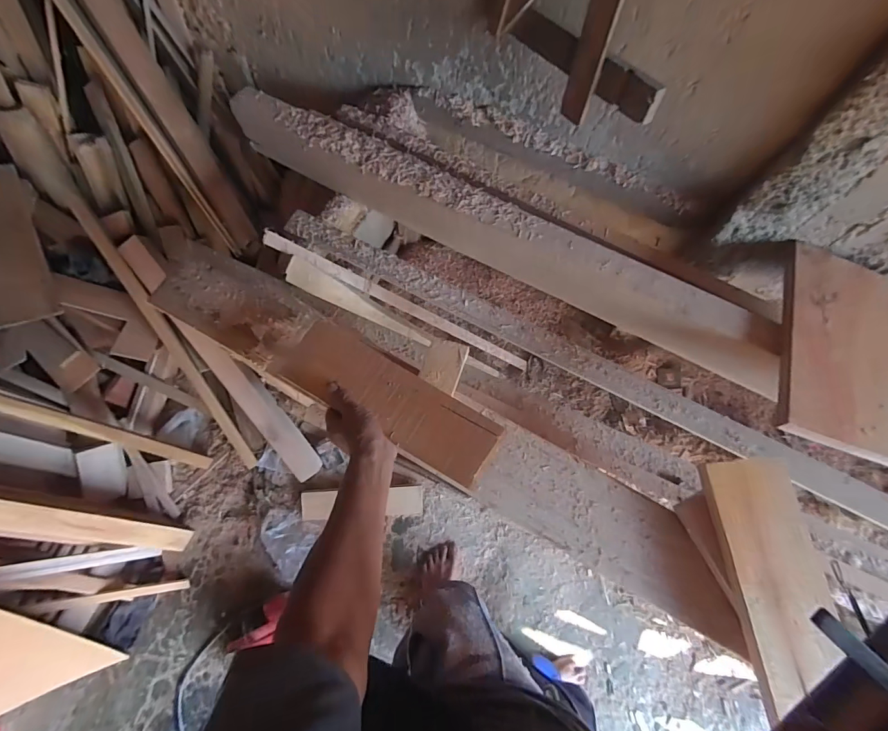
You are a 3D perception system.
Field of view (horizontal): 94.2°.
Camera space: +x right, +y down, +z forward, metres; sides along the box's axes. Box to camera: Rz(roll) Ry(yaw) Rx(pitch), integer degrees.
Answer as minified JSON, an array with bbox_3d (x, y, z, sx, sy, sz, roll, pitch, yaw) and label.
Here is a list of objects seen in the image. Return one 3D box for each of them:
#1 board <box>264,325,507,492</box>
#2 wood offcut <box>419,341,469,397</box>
[{"bbox_3d":[-0.085,0.046,0.596,0.338,0.017,0.106,30,73,14],"label":"board"},{"bbox_3d":[0.000,-0.001,0.689,0.062,0.014,0.083,20,72,5],"label":"wood offcut"}]

